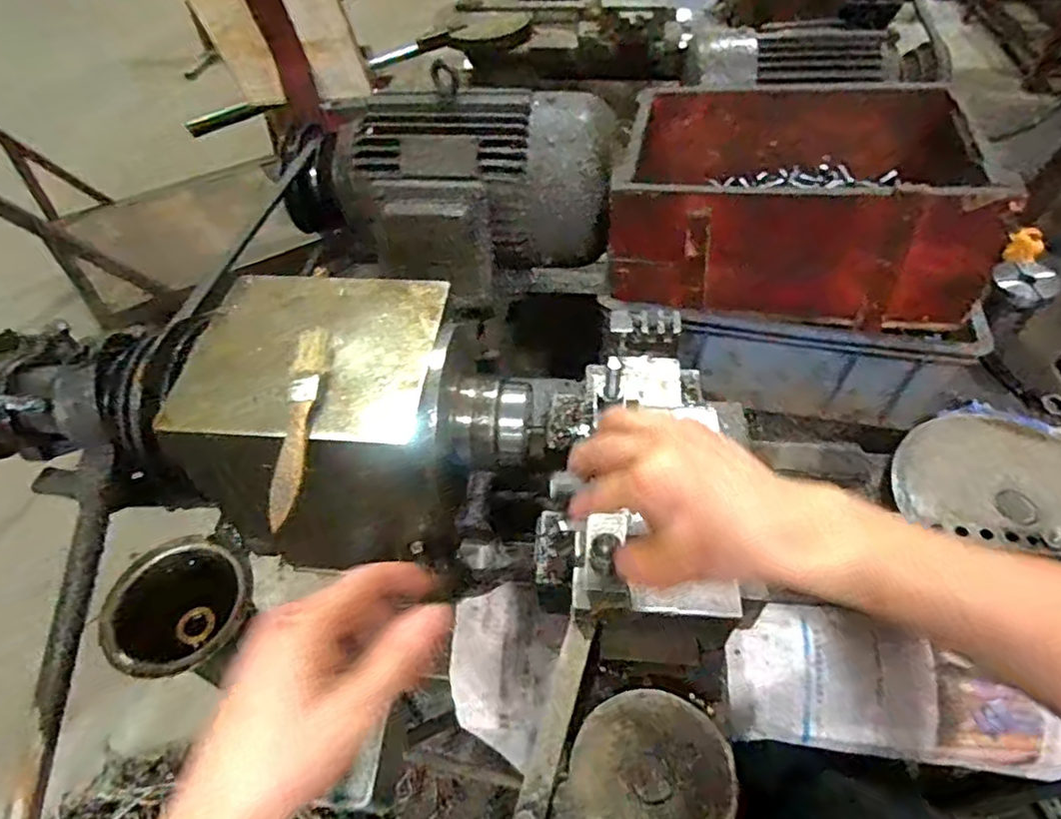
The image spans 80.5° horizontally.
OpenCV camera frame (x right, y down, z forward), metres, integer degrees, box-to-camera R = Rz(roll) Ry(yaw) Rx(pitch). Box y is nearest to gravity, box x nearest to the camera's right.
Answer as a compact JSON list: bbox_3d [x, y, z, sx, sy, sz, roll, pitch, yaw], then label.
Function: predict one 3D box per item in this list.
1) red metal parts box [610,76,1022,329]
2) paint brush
[{"bbox_3d":[0.283,-0.244,0.685,0.353,0.151,0.265,8,52,9],"label":"red metal parts box"},{"bbox_3d":[-0.146,0.004,0.402,0.021,0.014,0.151,-6,51,-2],"label":"paint brush"}]

